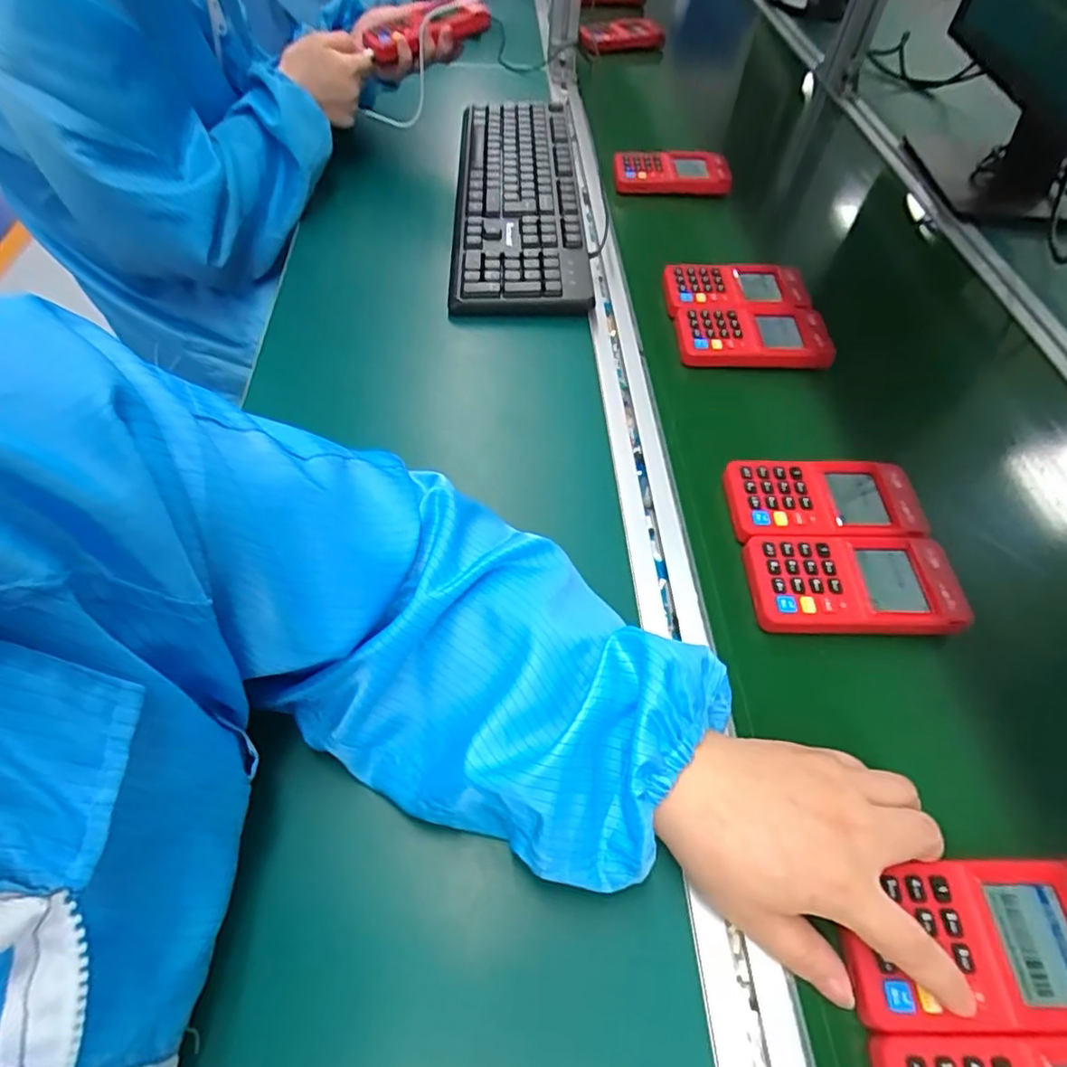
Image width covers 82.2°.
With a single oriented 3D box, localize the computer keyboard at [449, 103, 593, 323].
[{"bbox_3d":[-0.017,-0.403,0.702,0.143,0.028,0.486,1,54,-3],"label":"computer keyboard"}]

